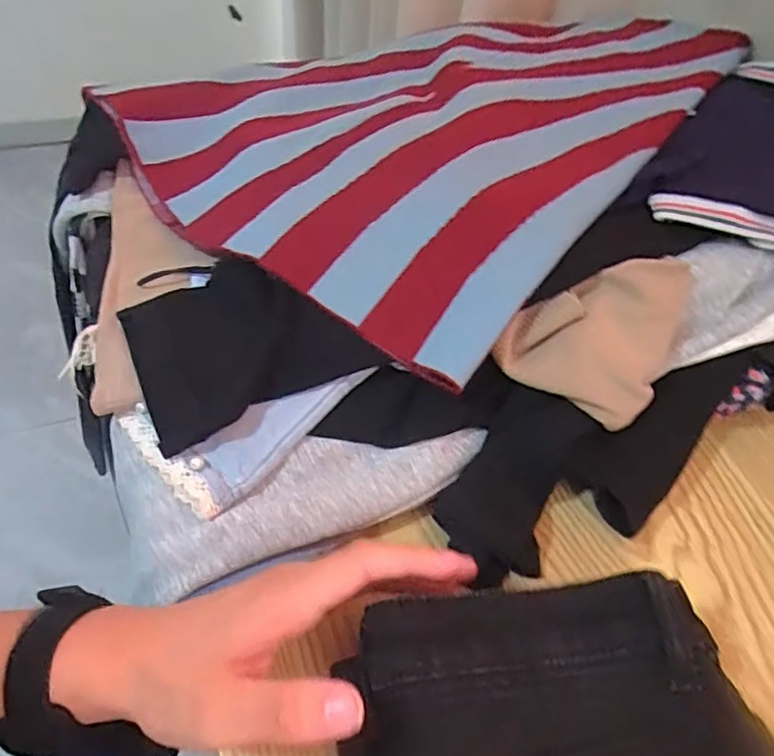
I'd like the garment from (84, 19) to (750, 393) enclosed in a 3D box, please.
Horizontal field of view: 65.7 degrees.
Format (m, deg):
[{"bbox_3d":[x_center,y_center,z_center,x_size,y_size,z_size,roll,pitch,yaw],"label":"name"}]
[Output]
[{"bbox_3d":[0.039,-0.241,0.534,0.377,0.084,0.482,34,54,21],"label":"garment"}]

